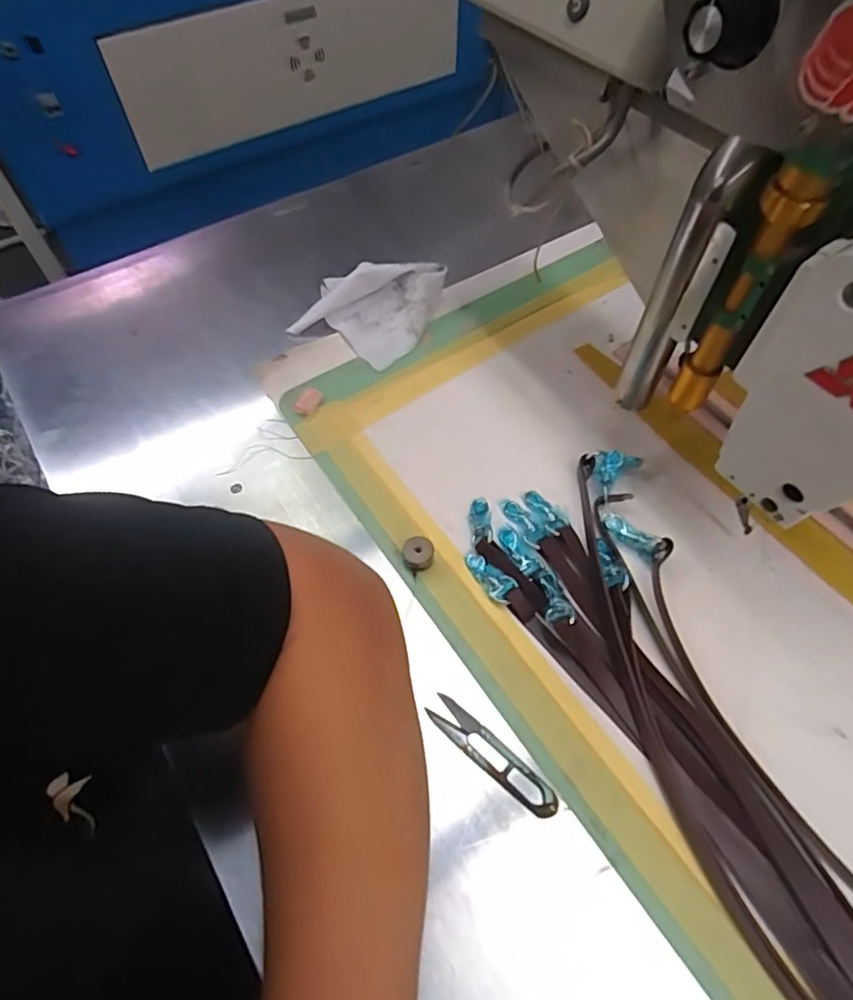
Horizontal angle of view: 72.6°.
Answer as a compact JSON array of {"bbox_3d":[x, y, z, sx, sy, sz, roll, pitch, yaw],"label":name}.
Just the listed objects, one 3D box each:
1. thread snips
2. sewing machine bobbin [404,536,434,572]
[{"bbox_3d":[0.044,0.173,0.394,0.102,0.006,0.022,38,66,21],"label":"thread snips"},{"bbox_3d":[-0.006,0.043,0.463,0.023,0.017,0.024,0,58,1],"label":"sewing machine bobbin"}]

